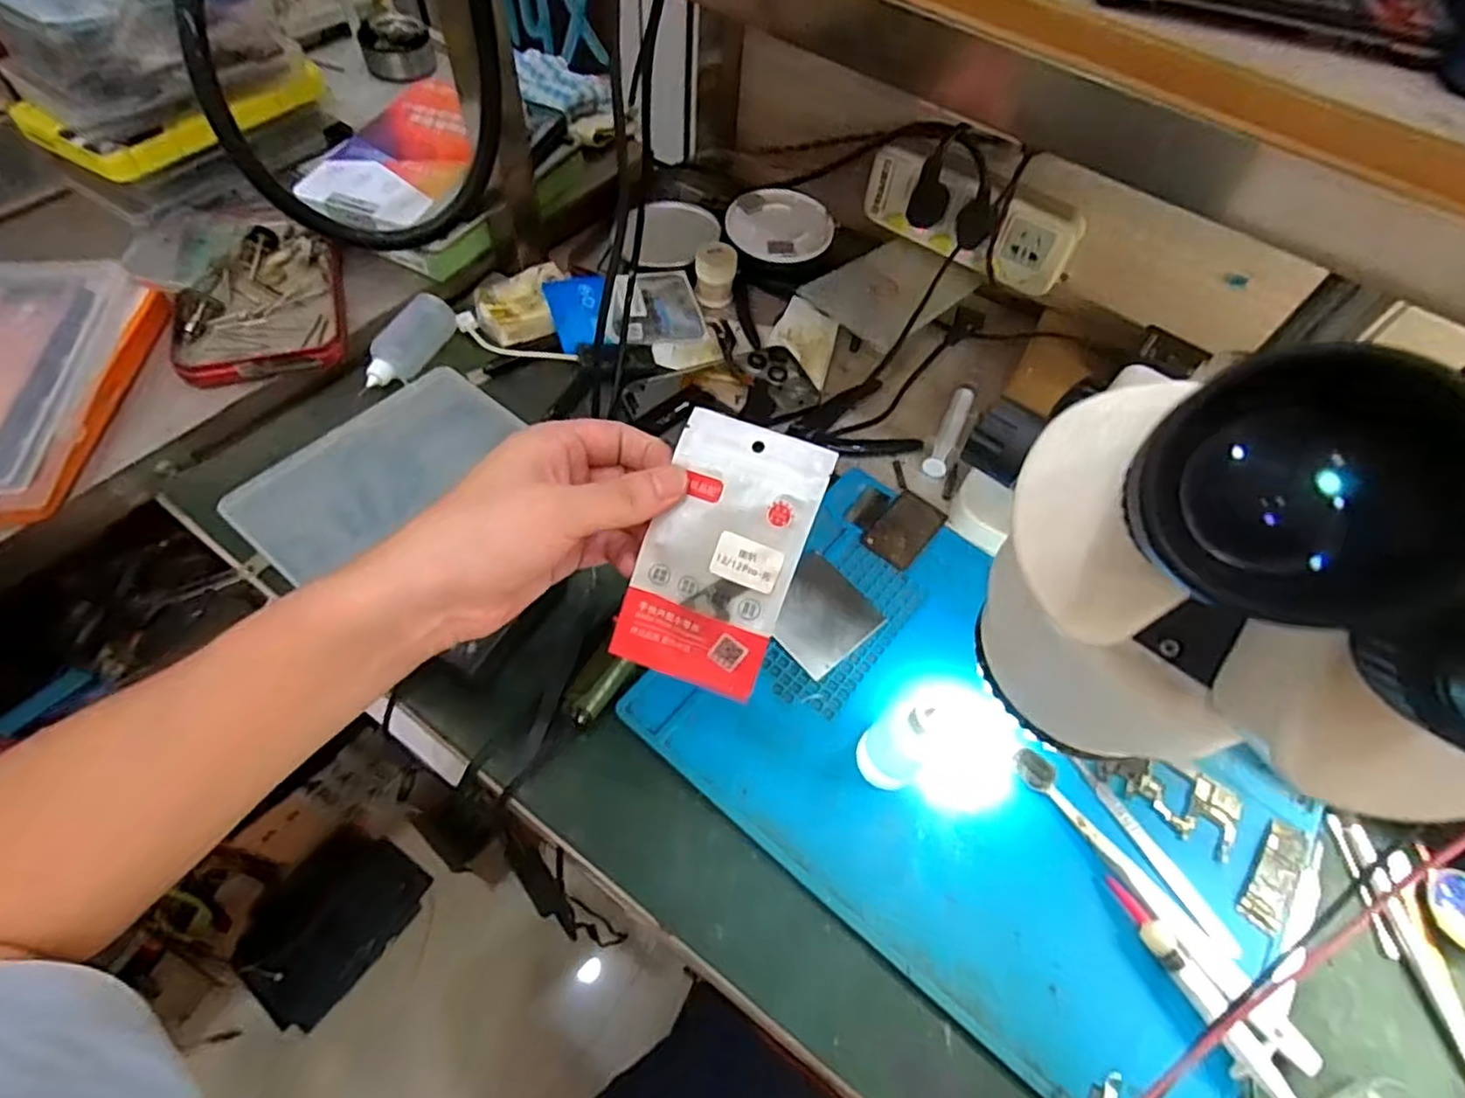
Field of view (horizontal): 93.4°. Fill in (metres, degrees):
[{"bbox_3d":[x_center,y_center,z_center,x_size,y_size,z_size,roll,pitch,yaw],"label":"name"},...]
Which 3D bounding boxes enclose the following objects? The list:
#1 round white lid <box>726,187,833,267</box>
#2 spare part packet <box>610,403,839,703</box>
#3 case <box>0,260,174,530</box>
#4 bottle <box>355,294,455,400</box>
[{"bbox_3d":[0.041,-0.292,0.622,0.094,0.008,0.089,1,64,-2],"label":"round white lid"},{"bbox_3d":[-0.006,0.004,0.311,0.068,0.012,0.119,21,100,7],"label":"spare part packet"},{"bbox_3d":[-0.447,-0.101,0.422,0.116,0.043,0.198,-1,58,-6],"label":"case"},{"bbox_3d":[-0.242,-0.152,0.514,0.028,0.028,0.093,24,60,9],"label":"bottle"}]

